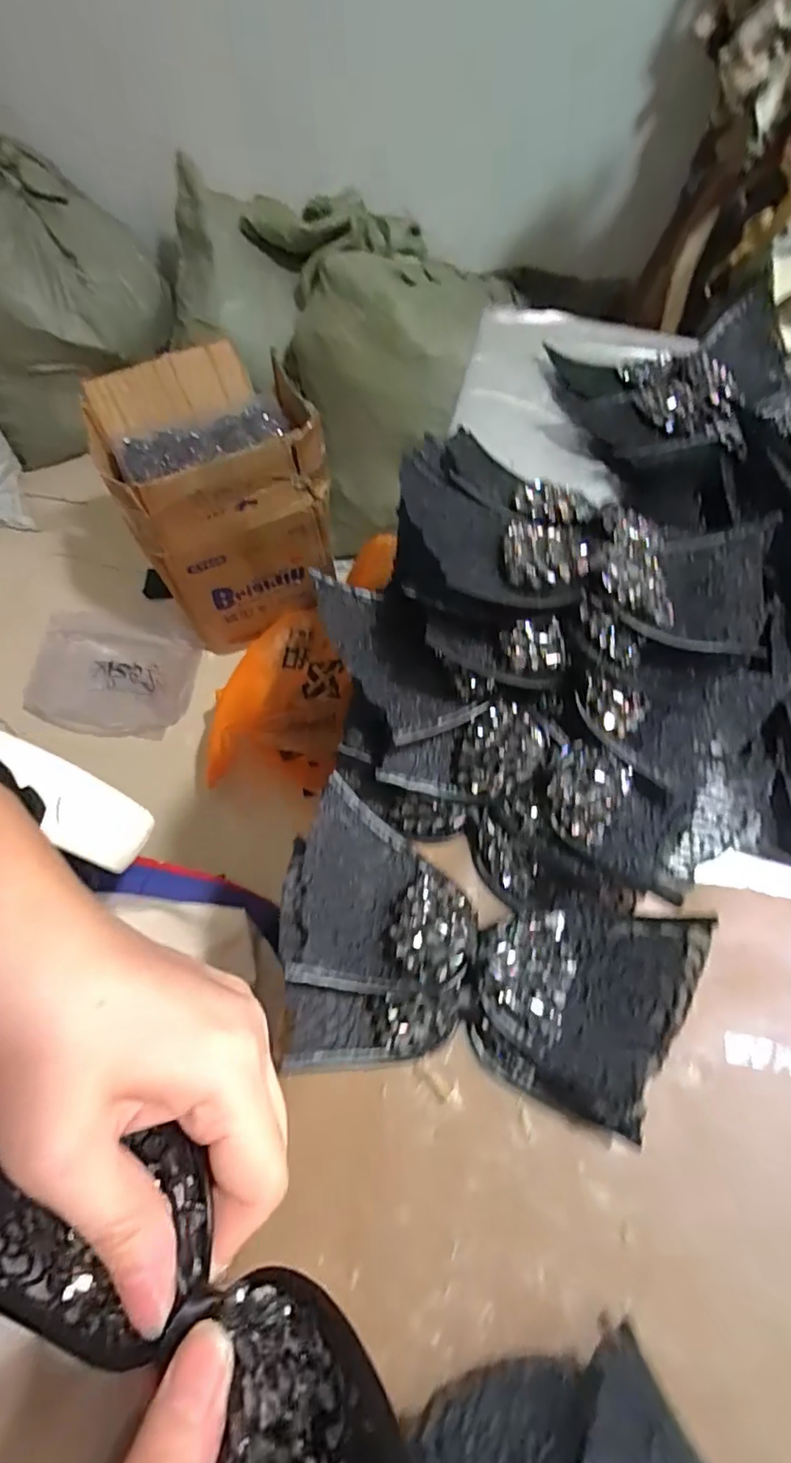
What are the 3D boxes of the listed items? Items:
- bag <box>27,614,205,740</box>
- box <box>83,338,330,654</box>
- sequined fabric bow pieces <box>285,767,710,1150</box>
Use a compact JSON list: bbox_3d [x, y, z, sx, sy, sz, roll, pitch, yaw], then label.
[{"bbox_3d":[-0.568,-0.123,1.144,0.324,0.077,0.282,9,64,2],"label":"bag"},{"bbox_3d":[-0.326,-0.424,1.066,0.322,0.380,0.351,-23,67,-13],"label":"box"},{"bbox_3d":[0.040,0.111,0.282,0.201,0.035,0.129,14,64,3],"label":"sequined fabric bow pieces"}]

